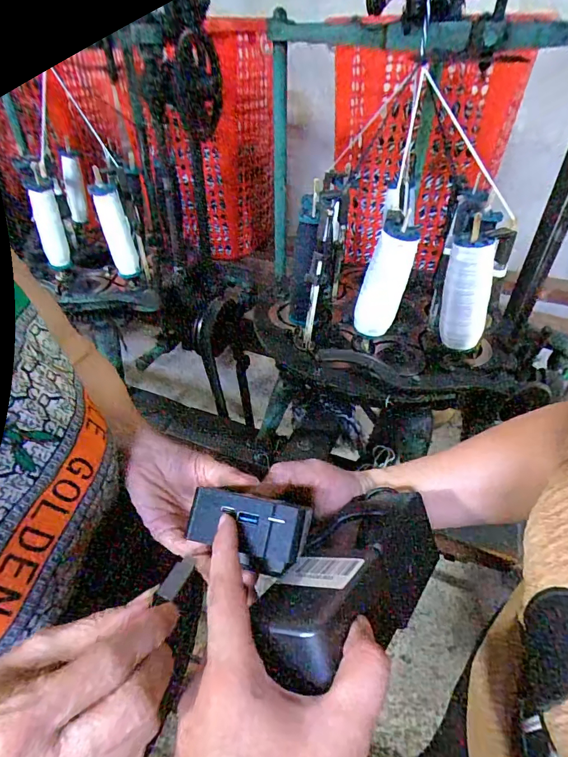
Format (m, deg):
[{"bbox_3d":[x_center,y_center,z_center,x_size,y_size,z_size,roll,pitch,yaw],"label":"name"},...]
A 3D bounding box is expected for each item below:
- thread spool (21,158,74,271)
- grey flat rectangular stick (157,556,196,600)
[{"bbox_3d":[-0.391,-0.250,0.701,0.050,0.188,0.040,-19,44,-22],"label":"thread spool"},{"bbox_3d":[-0.059,0.110,0.230,0.009,0.004,0.026,14,26,16],"label":"grey flat rectangular stick"}]

